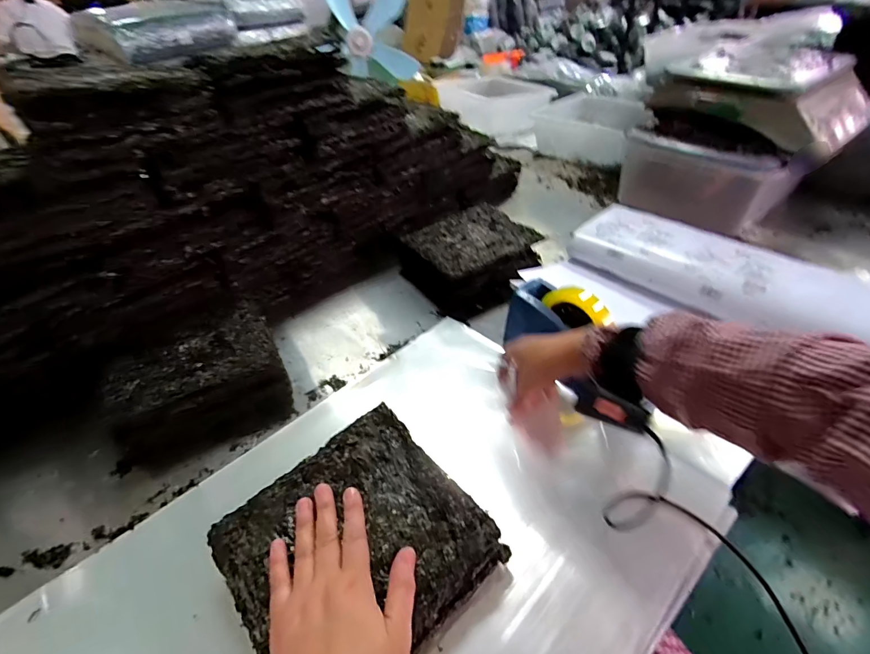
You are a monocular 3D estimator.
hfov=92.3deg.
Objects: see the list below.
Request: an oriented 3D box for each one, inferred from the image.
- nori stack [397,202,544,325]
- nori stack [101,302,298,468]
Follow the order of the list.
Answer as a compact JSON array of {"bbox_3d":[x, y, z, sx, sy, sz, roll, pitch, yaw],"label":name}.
[{"bbox_3d":[0.066,-0.121,0.745,0.198,0.078,0.205,-24,45,-21],"label":"nori stack"},{"bbox_3d":[-0.307,0.068,0.556,0.204,0.076,0.169,-19,44,-17],"label":"nori stack"}]

